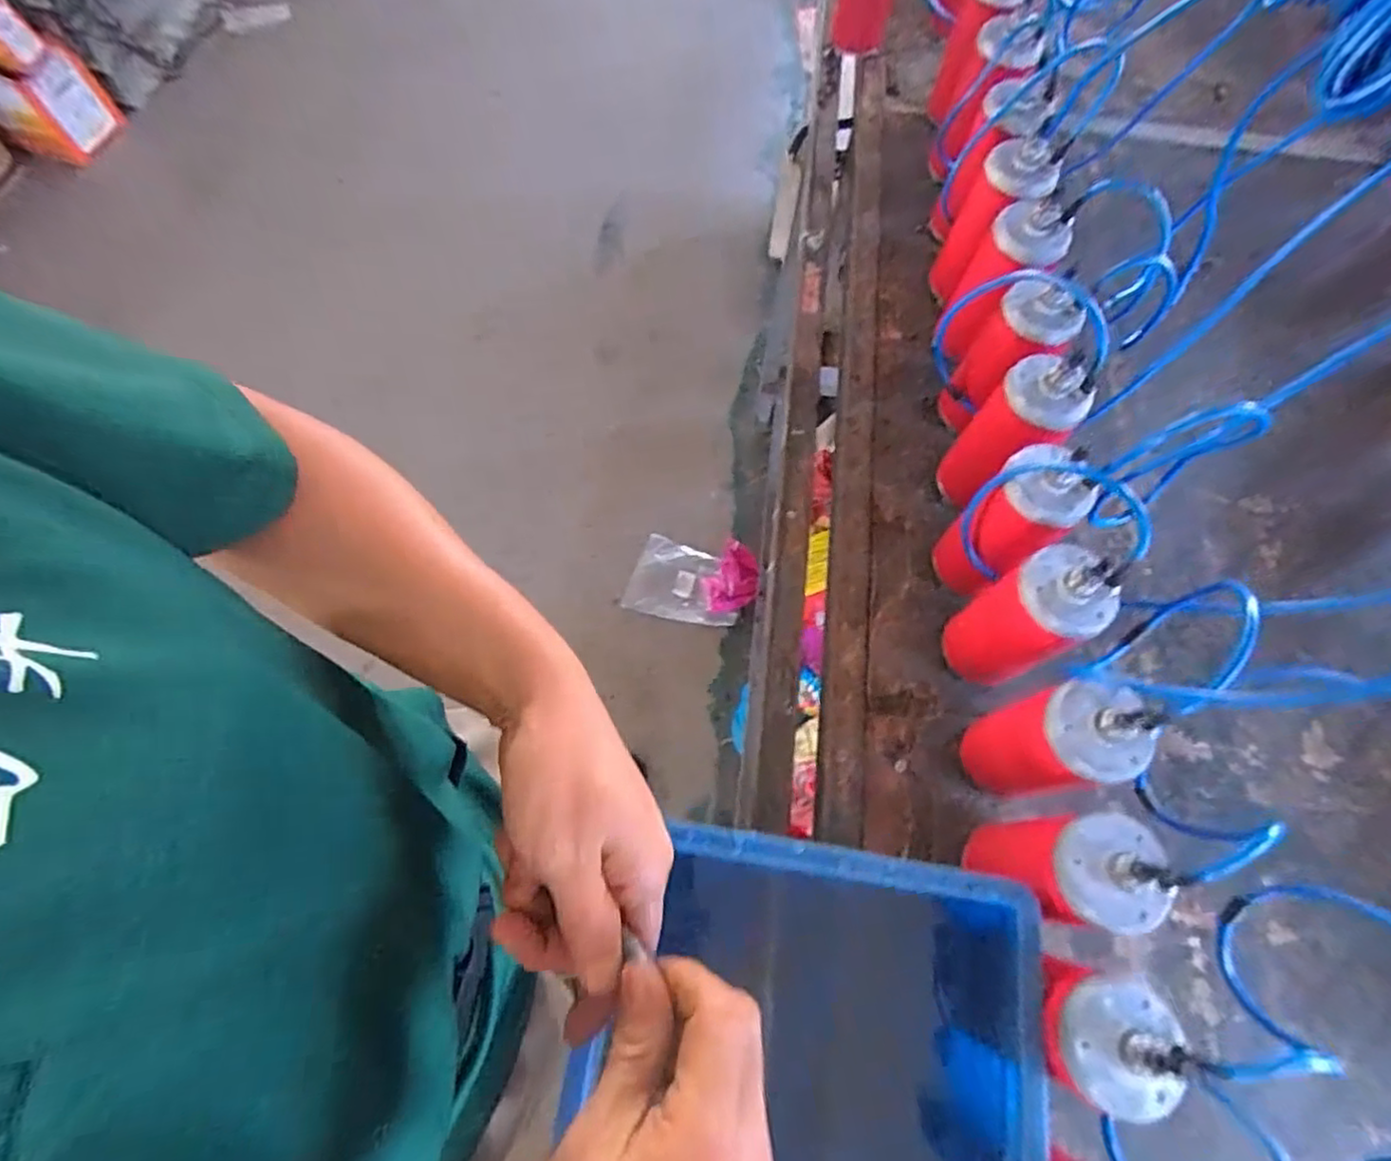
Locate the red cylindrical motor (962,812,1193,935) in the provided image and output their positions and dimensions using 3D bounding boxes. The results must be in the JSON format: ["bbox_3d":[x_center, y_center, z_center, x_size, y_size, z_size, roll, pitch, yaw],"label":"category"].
[{"bbox_3d":[0.277,0.217,0.501,0.065,0.178,0.068,0,69,-1],"label":"red cylindrical motor"}]

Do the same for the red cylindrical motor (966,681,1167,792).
[{"bbox_3d":[0.286,0.134,0.549,0.068,0.204,0.072,0,69,-1],"label":"red cylindrical motor"}]

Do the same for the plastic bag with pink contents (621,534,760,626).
[{"bbox_3d":[-0.007,-0.006,1.515,0.288,0.131,0.186,14,69,4],"label":"plastic bag with pink contents"}]

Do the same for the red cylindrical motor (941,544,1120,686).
[{"bbox_3d":[0.284,0.039,0.588,0.070,0.197,0.075,0,69,-1],"label":"red cylindrical motor"}]

